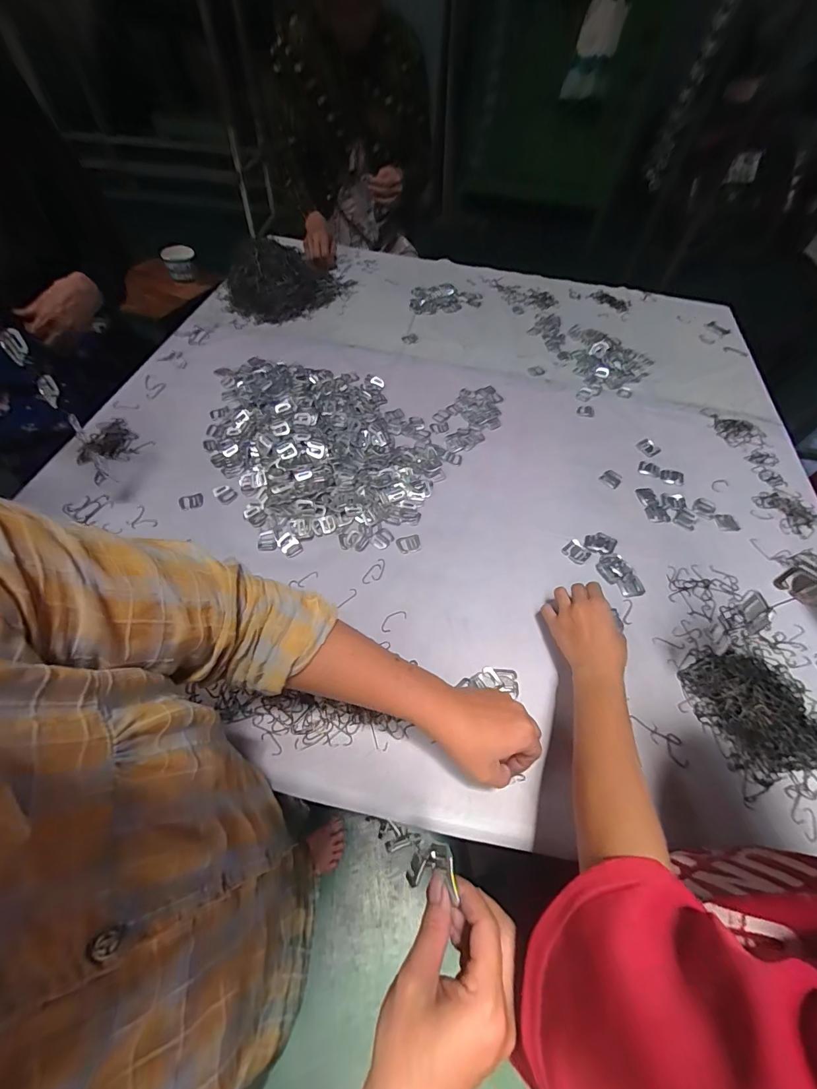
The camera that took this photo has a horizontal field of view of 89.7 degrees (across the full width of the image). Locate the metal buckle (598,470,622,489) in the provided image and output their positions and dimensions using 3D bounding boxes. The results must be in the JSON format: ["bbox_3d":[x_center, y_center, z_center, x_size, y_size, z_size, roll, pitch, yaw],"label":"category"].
[{"bbox_3d":[0.337,-0.109,0.682,0.031,0.004,0.037,40,62,21],"label":"metal buckle"}]

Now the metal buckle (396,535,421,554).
[{"bbox_3d":[0.001,-0.001,0.585,0.033,0.004,0.025,-13,58,-12],"label":"metal buckle"}]

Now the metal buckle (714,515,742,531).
[{"bbox_3d":[0.498,-0.035,0.642,0.037,0.004,0.032,-3,56,-6],"label":"metal buckle"}]

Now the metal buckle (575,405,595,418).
[{"bbox_3d":[0.336,-0.253,0.781,0.037,0.004,0.032,2,56,-3],"label":"metal buckle"}]

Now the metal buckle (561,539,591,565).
[{"bbox_3d":[0.245,0.011,0.597,0.035,0.004,0.036,-33,64,-23],"label":"metal buckle"}]

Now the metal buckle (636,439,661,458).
[{"bbox_3d":[0.424,-0.171,0.724,0.033,0.006,0.036,-27,62,-20],"label":"metal buckle"}]

